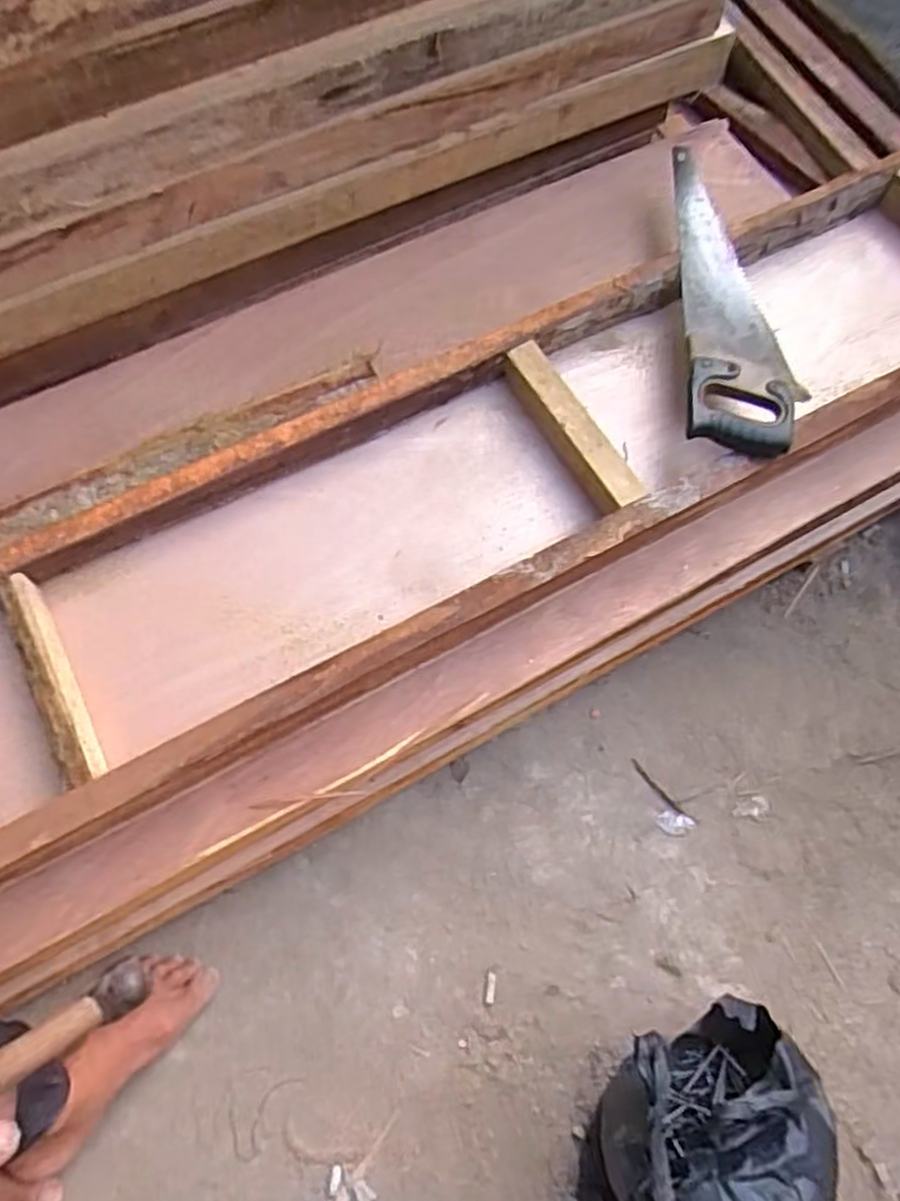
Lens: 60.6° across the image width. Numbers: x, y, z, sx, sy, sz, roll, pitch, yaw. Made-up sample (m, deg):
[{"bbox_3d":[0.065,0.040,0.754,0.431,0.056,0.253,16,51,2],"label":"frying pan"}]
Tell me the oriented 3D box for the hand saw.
[{"bbox_3d":[0.350,-0.389,0.952,0.126,0.040,0.502,5,64,2],"label":"hand saw"}]

